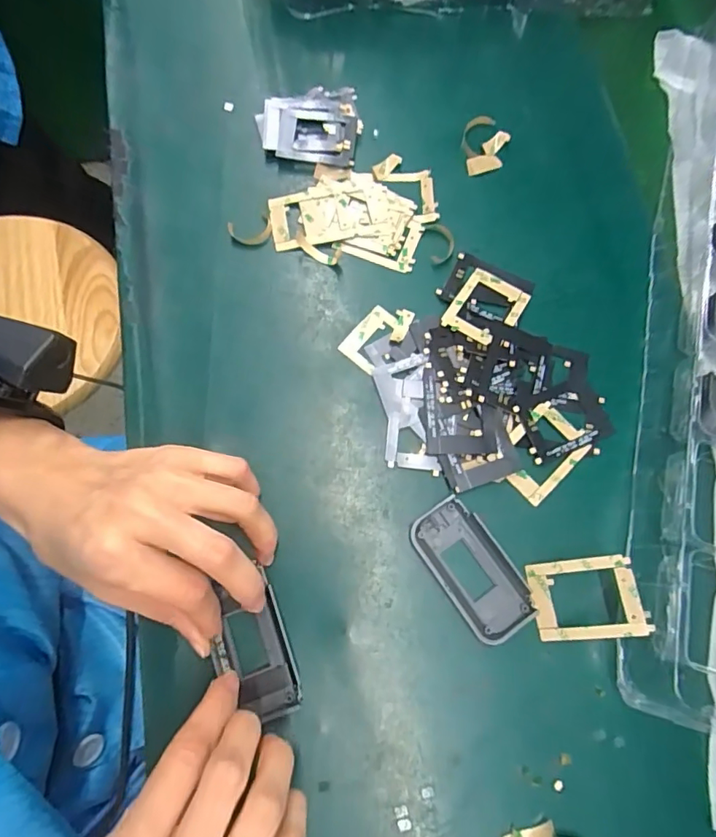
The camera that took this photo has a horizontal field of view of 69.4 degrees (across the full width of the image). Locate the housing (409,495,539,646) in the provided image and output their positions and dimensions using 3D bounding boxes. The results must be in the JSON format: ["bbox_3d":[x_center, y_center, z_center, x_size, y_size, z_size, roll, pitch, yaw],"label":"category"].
[{"bbox_3d":[0.062,0.083,0.284,0.040,0.005,0.077,-35,78,-10],"label":"housing"}]

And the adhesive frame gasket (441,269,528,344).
[{"bbox_3d":[0.081,-0.069,0.324,0.039,0.004,0.052,31,67,9],"label":"adhesive frame gasket"}]

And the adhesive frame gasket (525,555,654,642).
[{"bbox_3d":[0.119,0.095,0.271,0.053,0.004,0.040,-14,71,23],"label":"adhesive frame gasket"}]

